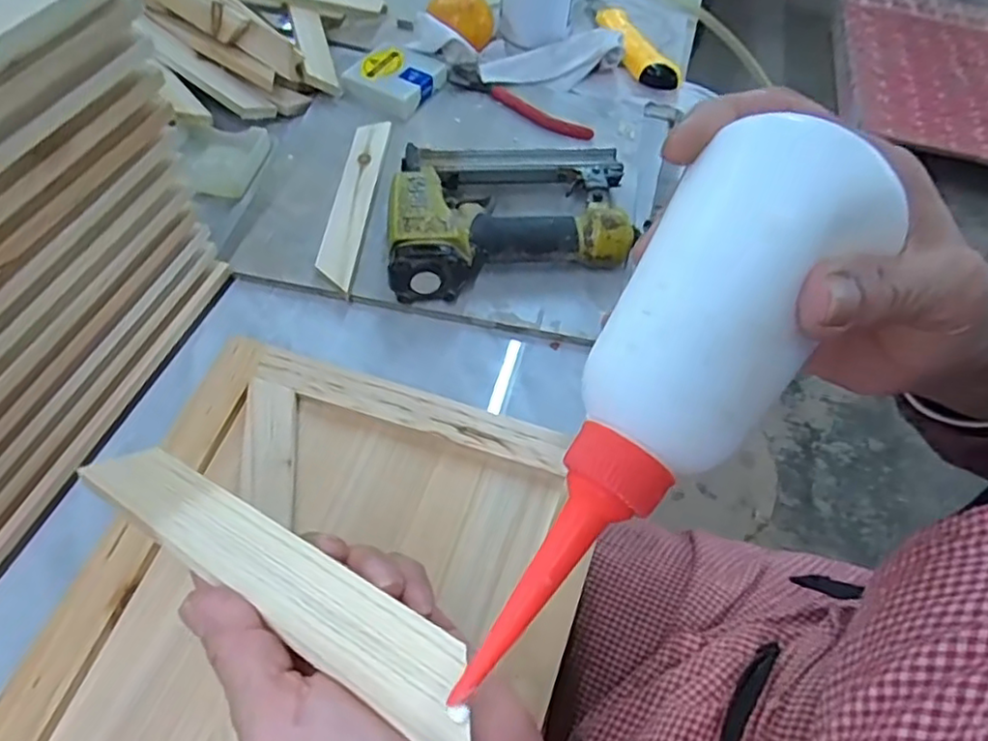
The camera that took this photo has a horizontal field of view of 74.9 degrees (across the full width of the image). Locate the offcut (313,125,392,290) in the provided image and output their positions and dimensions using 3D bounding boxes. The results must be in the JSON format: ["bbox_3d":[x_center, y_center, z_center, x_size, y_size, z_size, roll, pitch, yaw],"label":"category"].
[{"bbox_3d":[-0.110,-0.134,0.504,0.029,0.010,0.184,5,55,-1],"label":"offcut"}]

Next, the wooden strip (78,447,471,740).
[{"bbox_3d":[-0.079,0.065,0.218,0.183,0.004,0.028,20,40,30],"label":"wooden strip"}]

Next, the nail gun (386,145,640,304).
[{"bbox_3d":[0.014,-0.120,0.482,0.181,0.048,0.146,-2,55,-6],"label":"nail gun"}]

